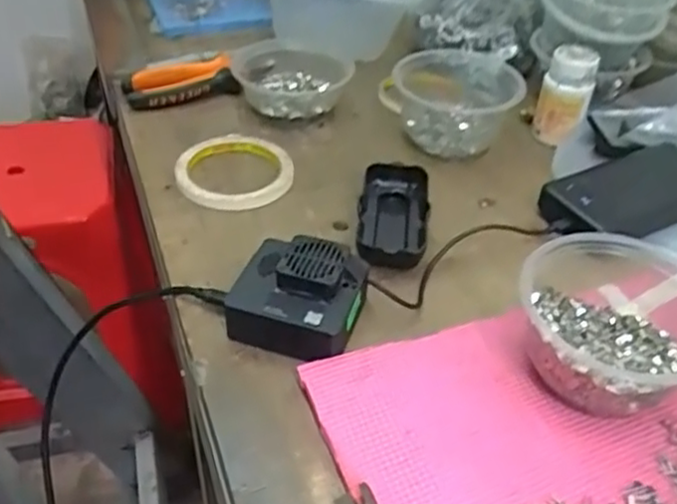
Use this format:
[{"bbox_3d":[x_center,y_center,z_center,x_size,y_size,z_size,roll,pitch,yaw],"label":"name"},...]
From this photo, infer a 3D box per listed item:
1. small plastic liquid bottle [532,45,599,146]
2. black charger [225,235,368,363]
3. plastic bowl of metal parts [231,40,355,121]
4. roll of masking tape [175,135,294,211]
[{"bbox_3d":[0.207,-0.143,0.632,0.044,0.075,0.046,15,43,15],"label":"small plastic liquid bottle"},{"bbox_3d":[-0.027,0.029,0.454,0.081,0.045,0.072,15,43,15],"label":"black charger"},{"bbox_3d":[-0.043,-0.166,0.669,0.112,0.036,0.098,-9,44,-7],"label":"plastic bowl of metal parts"},{"bbox_3d":[-0.089,-0.070,0.593,0.096,0.016,0.096,-1,43,1],"label":"roll of masking tape"}]

